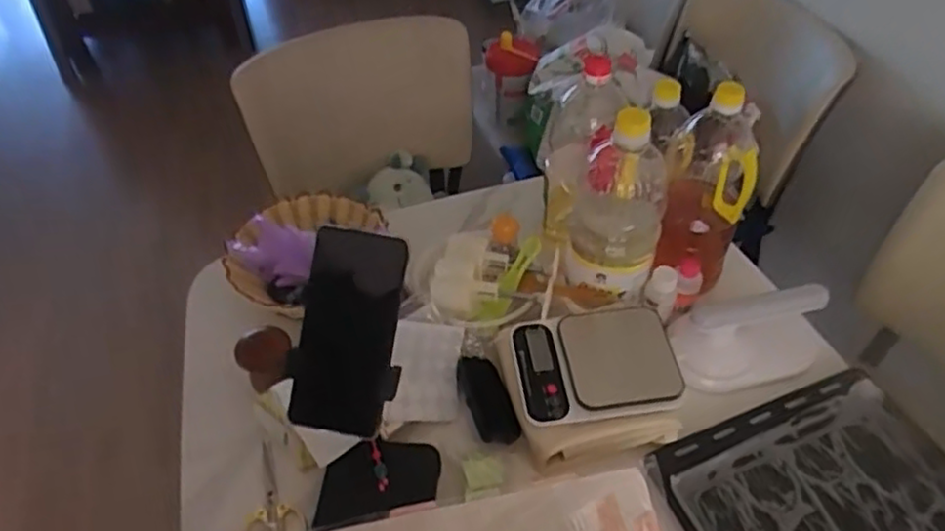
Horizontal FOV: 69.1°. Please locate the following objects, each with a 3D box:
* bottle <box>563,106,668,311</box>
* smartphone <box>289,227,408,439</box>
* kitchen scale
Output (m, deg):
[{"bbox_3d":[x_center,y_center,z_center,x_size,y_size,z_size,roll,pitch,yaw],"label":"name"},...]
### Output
[{"bbox_3d":[0.169,-0.074,0.808,0.110,0.239,0.127,10,47,9],"label":"bottle"},{"bbox_3d":[-0.102,0.054,0.558,0.075,0.162,0.014,10,4,1],"label":"smartphone"},{"bbox_3d":[0.138,0.109,0.778,0.173,0.023,0.133,-11,53,1],"label":"kitchen scale"}]

